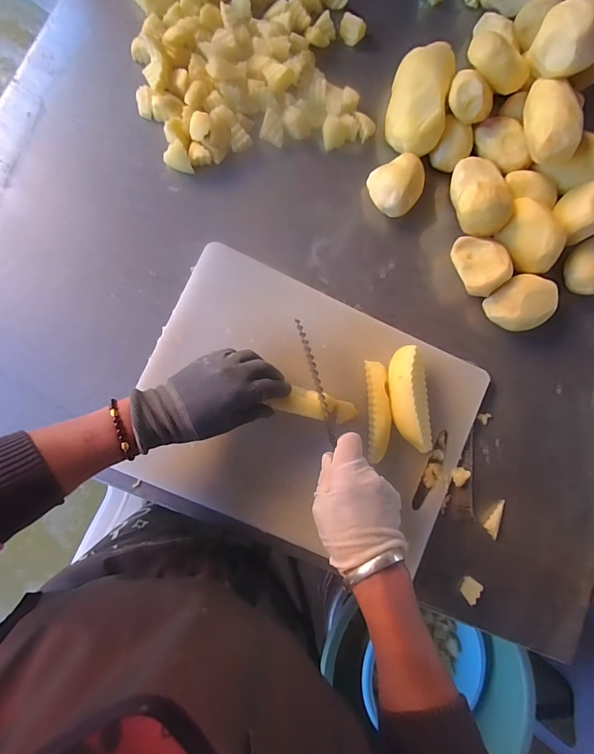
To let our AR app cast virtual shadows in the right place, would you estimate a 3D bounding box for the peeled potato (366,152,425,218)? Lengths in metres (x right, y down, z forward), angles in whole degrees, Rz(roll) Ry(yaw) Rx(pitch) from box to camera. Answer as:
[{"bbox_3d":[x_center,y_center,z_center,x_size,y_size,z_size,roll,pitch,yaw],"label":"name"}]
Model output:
[{"bbox_3d":[0.123,-0.235,0.469,0.068,0.041,0.065,-34,90,-10],"label":"peeled potato"}]

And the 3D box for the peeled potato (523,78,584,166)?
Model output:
[{"bbox_3d":[0.289,-0.295,0.430,0.046,0.045,0.109,10,85,-7],"label":"peeled potato"}]

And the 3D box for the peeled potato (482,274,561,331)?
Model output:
[{"bbox_3d":[0.274,-0.089,0.470,0.083,0.046,0.065,-20,88,-10],"label":"peeled potato"}]

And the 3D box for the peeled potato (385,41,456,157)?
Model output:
[{"bbox_3d":[0.151,-0.342,0.473,0.068,0.056,0.128,12,83,-7],"label":"peeled potato"}]

